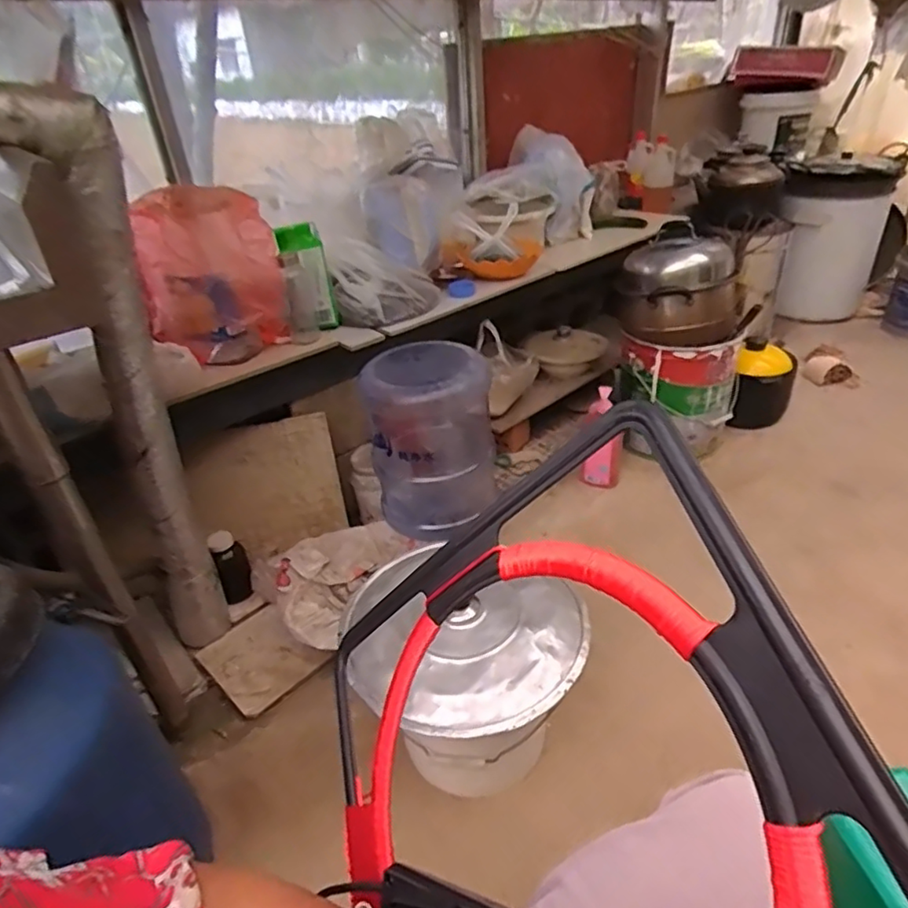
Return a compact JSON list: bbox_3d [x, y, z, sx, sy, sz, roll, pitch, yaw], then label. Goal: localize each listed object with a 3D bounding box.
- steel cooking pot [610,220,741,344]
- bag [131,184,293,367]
[{"bbox_3d":[0.530,-0.389,1.427,0.266,0.199,0.253,-3,33,2],"label":"steel cooking pot"},{"bbox_3d":[-0.430,-0.304,1.081,0.241,0.300,0.139,-19,35,-21],"label":"bag"}]

